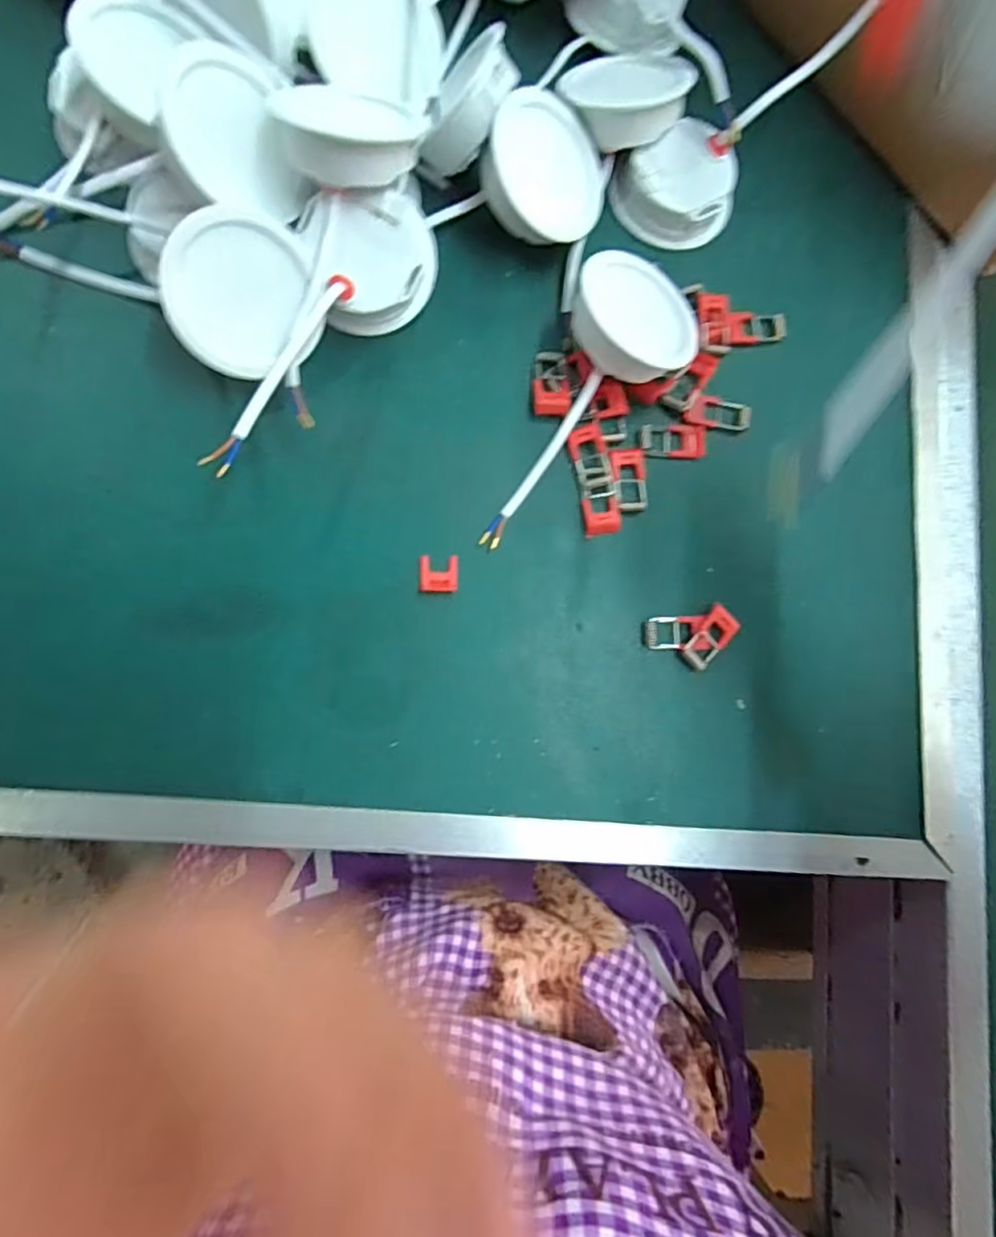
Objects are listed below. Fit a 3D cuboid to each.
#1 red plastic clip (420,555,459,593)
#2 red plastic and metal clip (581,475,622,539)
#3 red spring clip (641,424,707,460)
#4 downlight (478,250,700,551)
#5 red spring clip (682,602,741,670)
[{"bbox_3d":[-0.031,-0.024,0.329,0.020,0.004,0.019,0,84,-7],"label":"red plastic clip"},{"bbox_3d":[0.056,-0.062,0.344,0.021,0.004,0.032,-8,85,-8],"label":"red plastic and metal clip"},{"bbox_3d":[0.099,-0.100,0.354,0.039,0.004,0.019,-1,84,-7],"label":"red spring clip"},{"bbox_3d":[0.051,-0.110,0.331,0.078,0.039,0.168,20,82,-5],"label":"downlight"},{"bbox_3d":[0.116,0.011,0.341,0.019,0.007,0.036,38,81,-2],"label":"red spring clip"}]

